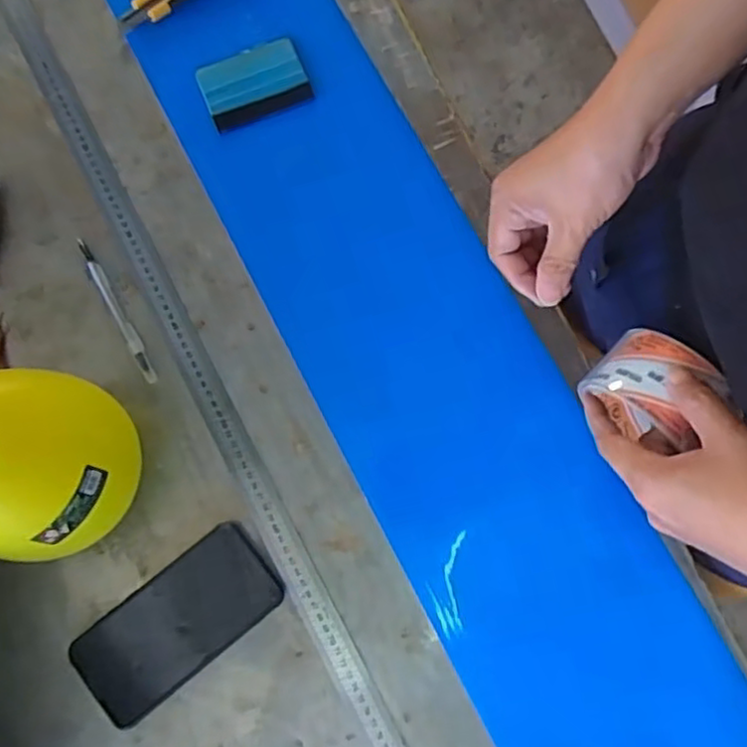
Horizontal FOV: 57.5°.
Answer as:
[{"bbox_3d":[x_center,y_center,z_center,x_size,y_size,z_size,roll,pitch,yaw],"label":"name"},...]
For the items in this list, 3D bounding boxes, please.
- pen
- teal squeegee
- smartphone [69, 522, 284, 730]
[{"bbox_3d":[-0.228,-0.058,0.603,0.012,0.008,0.150,-30,79,-5],"label":"pen"},{"bbox_3d":[-0.114,-0.277,0.649,0.097,0.007,0.069,-23,79,-3],"label":"teal squeegee"},{"bbox_3d":[-0.157,0.199,0.545,0.161,0.011,0.080,-39,80,-6],"label":"smartphone"}]

